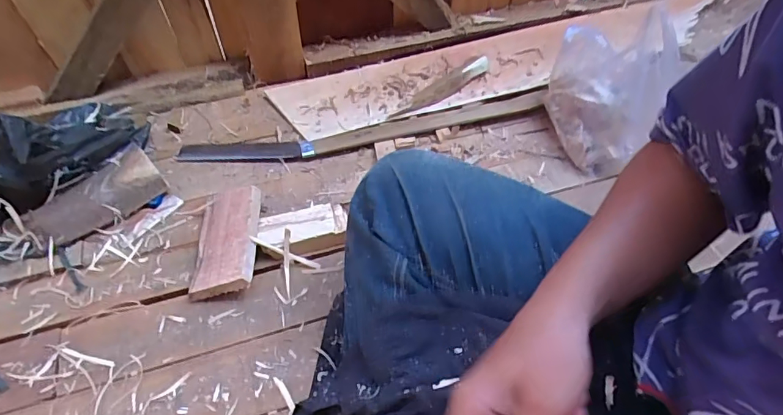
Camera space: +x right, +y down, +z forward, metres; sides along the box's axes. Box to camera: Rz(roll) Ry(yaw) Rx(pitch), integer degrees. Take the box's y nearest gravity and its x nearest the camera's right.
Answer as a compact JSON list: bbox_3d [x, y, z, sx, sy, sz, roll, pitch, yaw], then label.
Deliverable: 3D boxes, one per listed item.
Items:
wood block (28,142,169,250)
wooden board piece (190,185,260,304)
[{"bbox_3d":[-0.405,-0.009,0.672,0.173,0.041,0.082,-37,60,-27],"label":"wood block"},{"bbox_3d":[-0.210,0.040,0.623,0.087,0.023,0.141,-16,56,16],"label":"wooden board piece"}]

